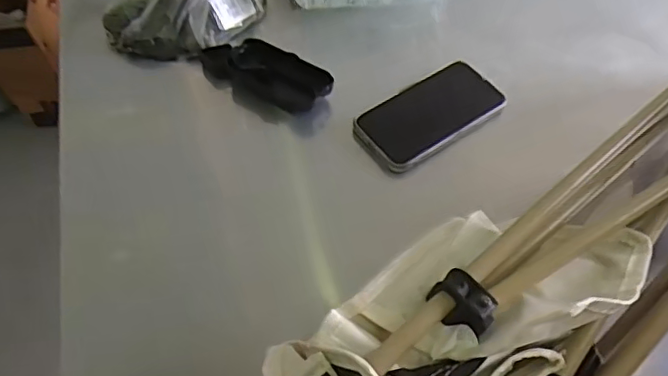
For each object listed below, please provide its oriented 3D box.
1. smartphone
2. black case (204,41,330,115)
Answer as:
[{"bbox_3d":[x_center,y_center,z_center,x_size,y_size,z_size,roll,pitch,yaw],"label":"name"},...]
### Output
[{"bbox_3d":[0.097,-0.073,0.562,0.148,0.011,0.075,-31,65,-20],"label":"smartphone"},{"bbox_3d":[-0.073,-0.116,0.588,0.144,0.040,0.053,28,61,14],"label":"black case"}]

